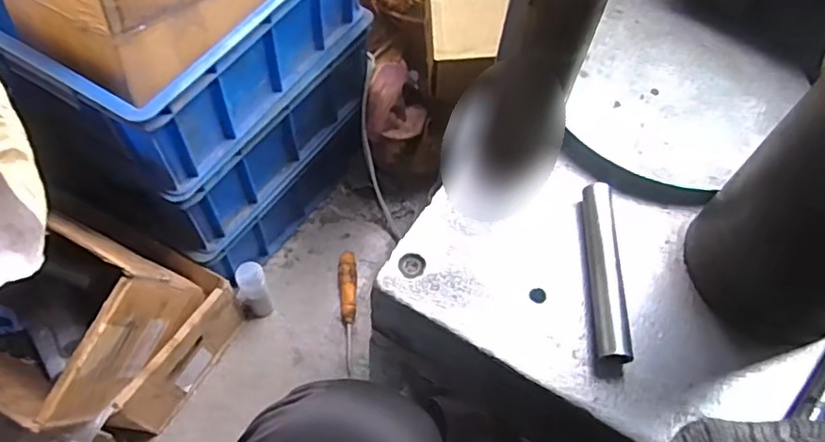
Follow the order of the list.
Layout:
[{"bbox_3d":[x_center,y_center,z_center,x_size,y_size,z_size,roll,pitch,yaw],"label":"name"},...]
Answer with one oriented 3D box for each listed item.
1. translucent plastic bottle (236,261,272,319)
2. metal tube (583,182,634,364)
[{"bbox_3d":[-0.234,0.107,0.868,0.045,0.119,0.046,2,58,-3],"label":"translucent plastic bottle"},{"bbox_3d":[0.150,0.039,0.462,0.022,0.023,0.148,5,58,-1],"label":"metal tube"}]

